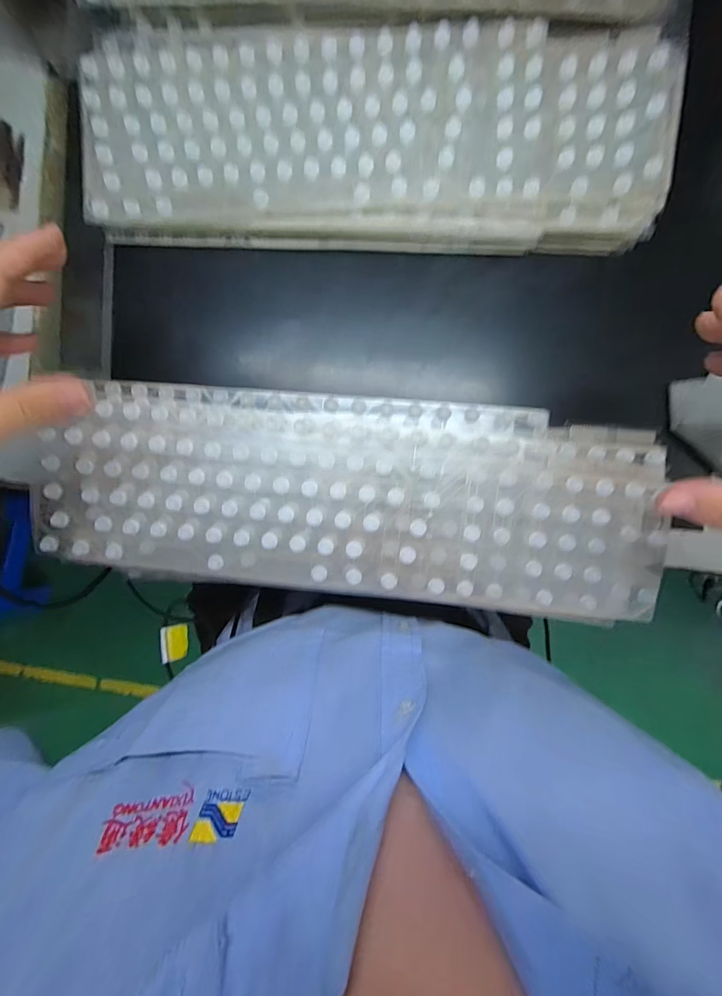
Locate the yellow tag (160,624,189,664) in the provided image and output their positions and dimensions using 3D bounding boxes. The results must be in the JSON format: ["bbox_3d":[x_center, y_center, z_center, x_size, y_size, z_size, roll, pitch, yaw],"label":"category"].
[{"bbox_3d":[-0.227,0.177,0.513,0.032,0.004,0.042,2,77,-41],"label":"yellow tag"}]

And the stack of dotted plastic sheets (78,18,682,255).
[{"bbox_3d":[0.005,-0.251,0.303,0.398,0.049,0.124,3,88,2],"label":"stack of dotted plastic sheets"}]

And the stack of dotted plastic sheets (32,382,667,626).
[{"bbox_3d":[-0.010,-0.001,0.282,0.407,0.019,0.132,5,88,2],"label":"stack of dotted plastic sheets"}]

